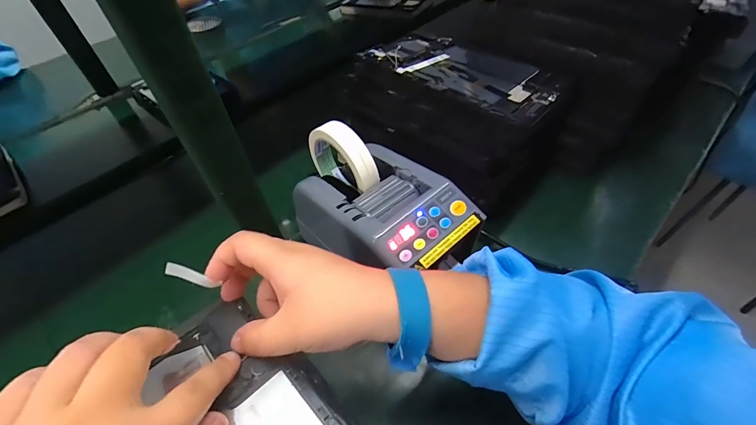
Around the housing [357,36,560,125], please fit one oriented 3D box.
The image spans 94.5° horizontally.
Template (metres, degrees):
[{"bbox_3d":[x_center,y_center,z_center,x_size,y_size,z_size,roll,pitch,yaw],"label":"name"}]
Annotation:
[{"bbox_3d":[0.114,-0.184,0.449,0.232,0.015,0.160,33,50,27],"label":"housing"}]

